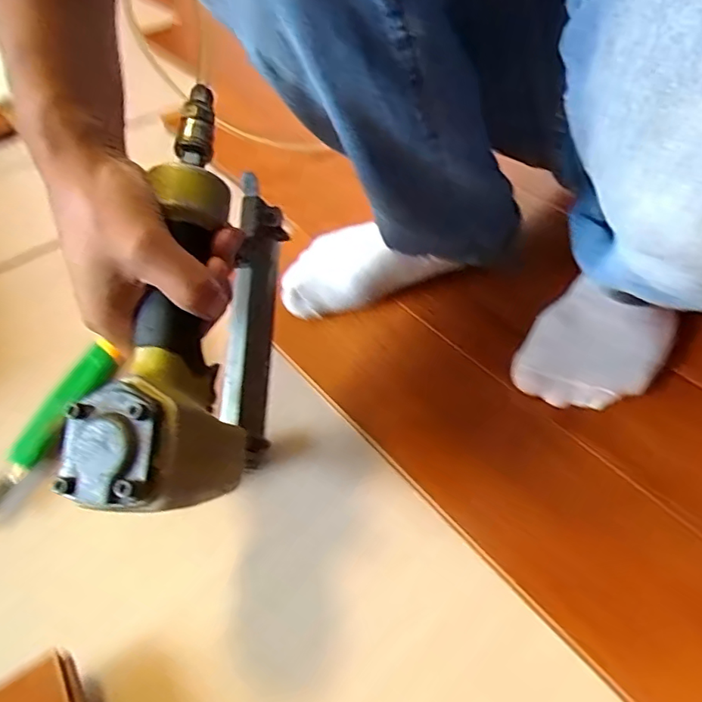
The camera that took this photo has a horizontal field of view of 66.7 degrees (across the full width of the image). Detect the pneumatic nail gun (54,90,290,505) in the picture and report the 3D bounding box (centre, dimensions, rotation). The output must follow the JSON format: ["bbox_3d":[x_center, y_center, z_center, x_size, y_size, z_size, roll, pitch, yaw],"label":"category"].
[{"bbox_3d":[-0.095,-0.022,0.353,0.063,0.159,0.252,-5,67,12],"label":"pneumatic nail gun"}]

